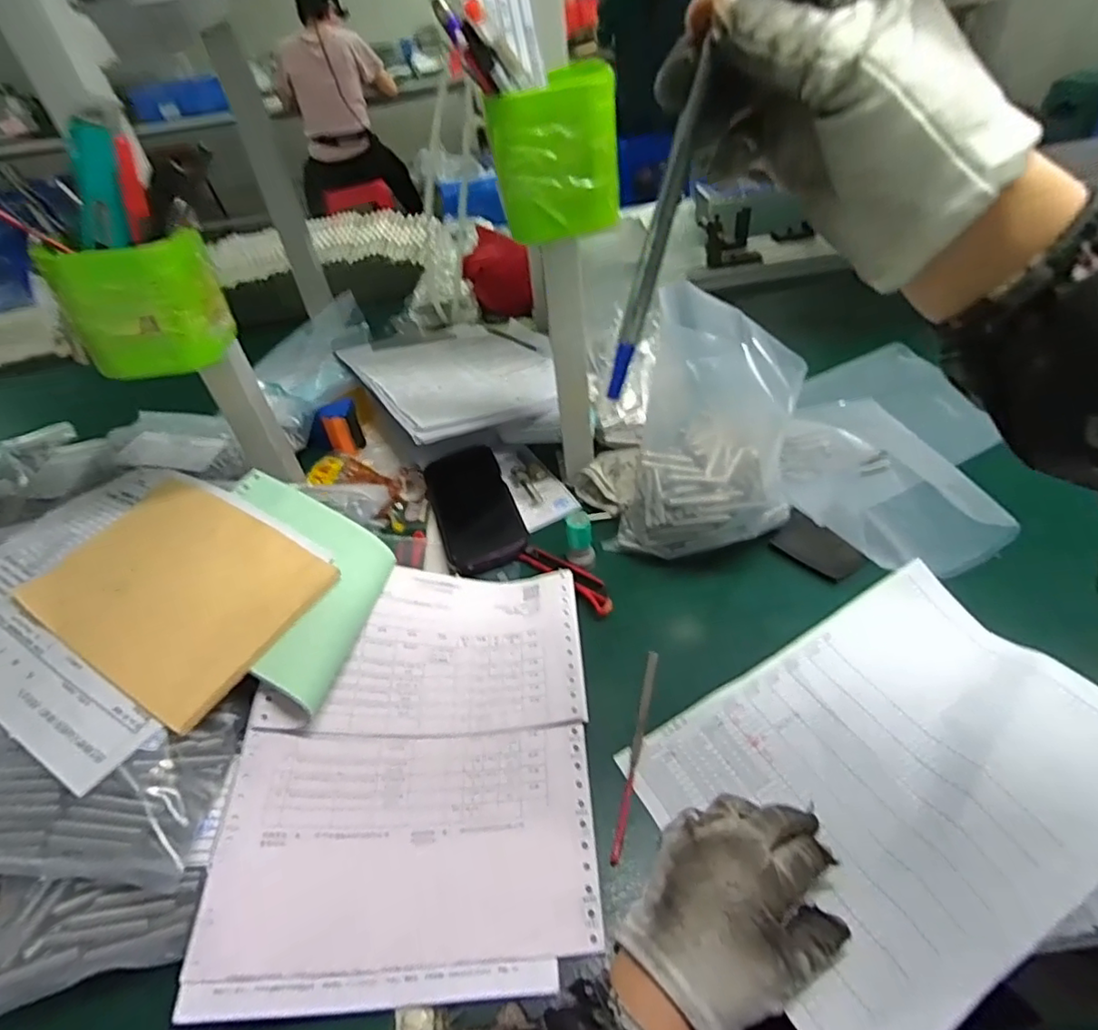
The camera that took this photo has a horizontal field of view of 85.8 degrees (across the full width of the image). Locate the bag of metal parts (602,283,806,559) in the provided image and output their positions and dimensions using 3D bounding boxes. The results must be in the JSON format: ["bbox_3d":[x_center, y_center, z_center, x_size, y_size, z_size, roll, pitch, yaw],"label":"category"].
[{"bbox_3d":[0.133,-0.057,0.485,0.130,0.200,0.112,23,51,26],"label":"bag of metal parts"}]

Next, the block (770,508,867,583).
[{"bbox_3d":[0.236,0.028,0.519,0.041,0.006,0.075,-49,45,-3],"label":"block"}]

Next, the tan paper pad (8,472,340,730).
[{"bbox_3d":[-0.283,0.052,0.442,0.199,0.033,0.140,18,49,23],"label":"tan paper pad"}]

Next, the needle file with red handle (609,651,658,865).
[{"bbox_3d":[0.062,0.163,0.420,0.008,0.010,0.153,8,46,14],"label":"needle file with red handle"}]

